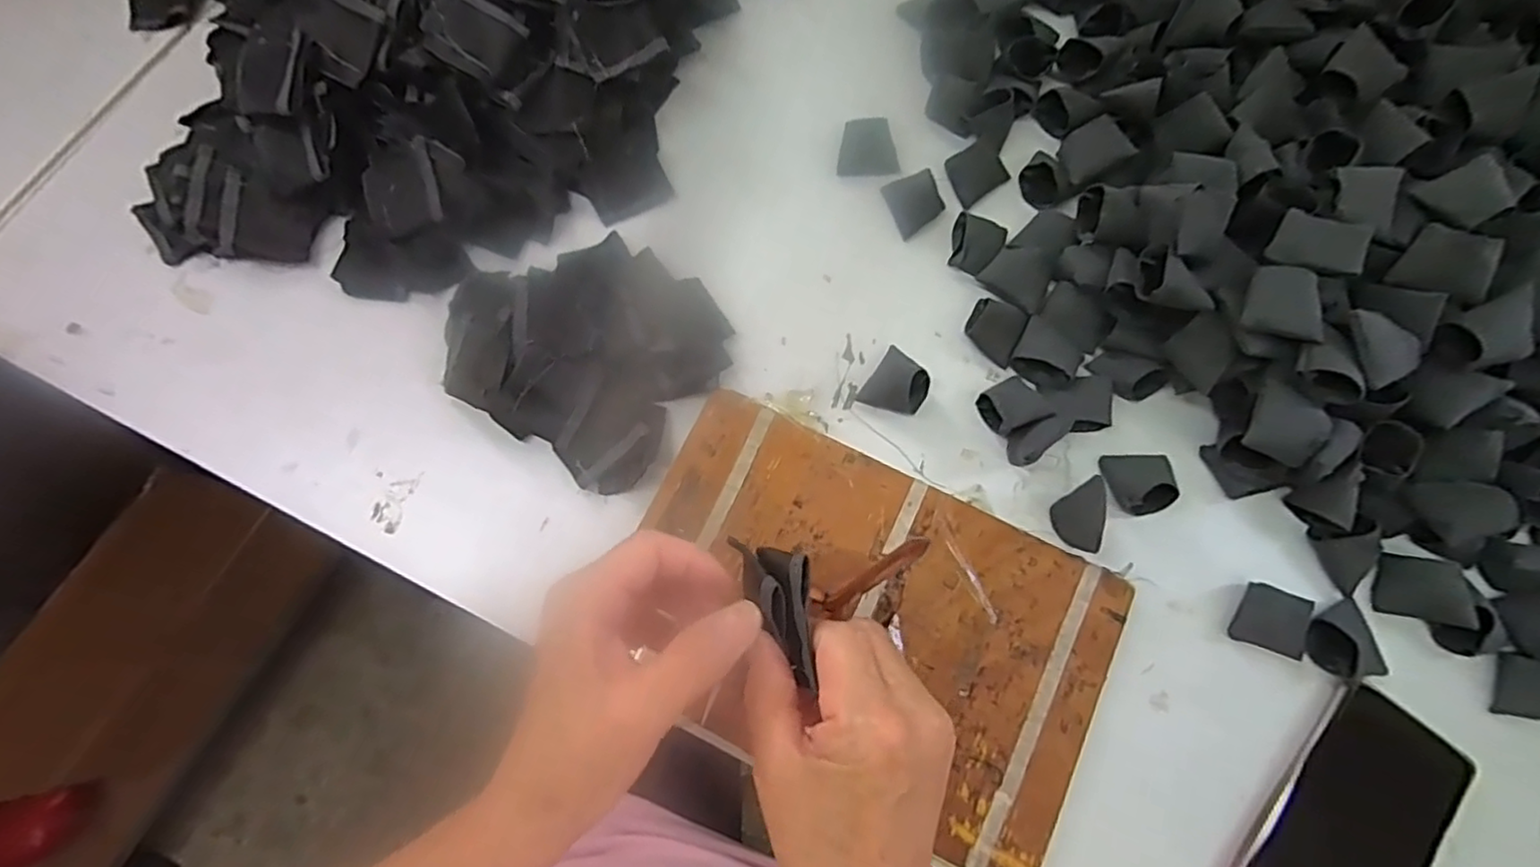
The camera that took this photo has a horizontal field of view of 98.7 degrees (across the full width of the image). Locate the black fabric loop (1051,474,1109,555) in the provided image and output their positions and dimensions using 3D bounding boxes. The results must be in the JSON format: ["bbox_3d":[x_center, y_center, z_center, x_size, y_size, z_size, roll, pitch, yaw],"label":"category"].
[{"bbox_3d":[0.182,0.049,0.385,0.019,0.030,0.040,-10,74,-3],"label":"black fabric loop"}]

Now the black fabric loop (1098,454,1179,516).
[{"bbox_3d":[0.224,0.029,0.396,0.040,0.027,0.037,1,74,0],"label":"black fabric loop"}]

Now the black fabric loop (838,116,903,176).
[{"bbox_3d":[0.071,-0.200,0.461,0.041,0.021,0.033,11,74,3],"label":"black fabric loop"}]

